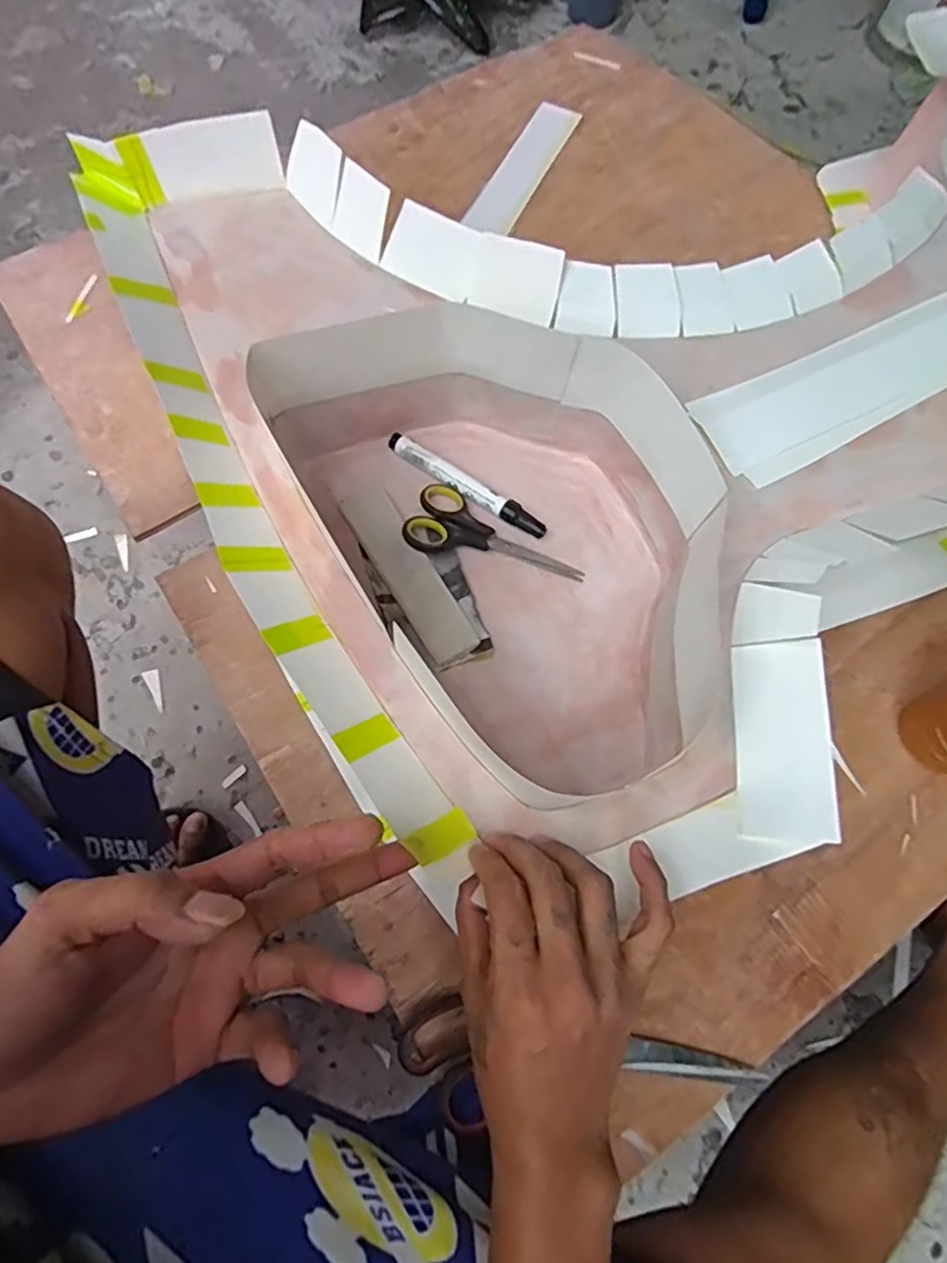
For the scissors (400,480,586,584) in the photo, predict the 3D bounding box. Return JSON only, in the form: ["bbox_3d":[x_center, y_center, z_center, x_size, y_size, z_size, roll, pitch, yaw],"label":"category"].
[{"bbox_3d":[0.019,-0.078,0.504,0.135,0.019,0.059,10,71,2],"label":"scissors"}]

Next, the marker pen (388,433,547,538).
[{"bbox_3d":[-0.006,-0.114,0.519,0.141,0.015,0.017,34,73,10],"label":"marker pen"}]

